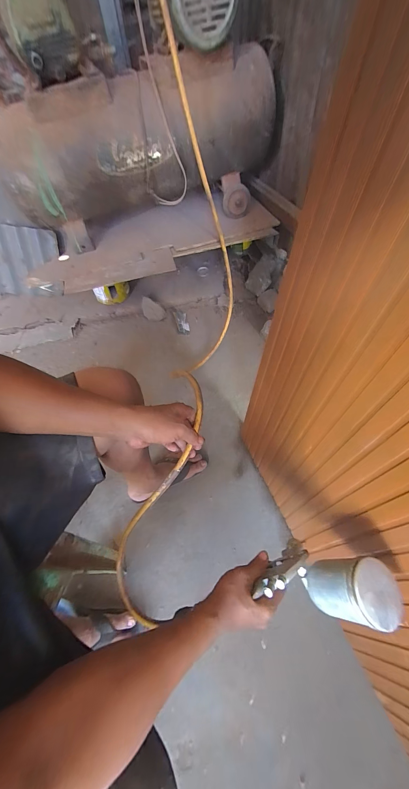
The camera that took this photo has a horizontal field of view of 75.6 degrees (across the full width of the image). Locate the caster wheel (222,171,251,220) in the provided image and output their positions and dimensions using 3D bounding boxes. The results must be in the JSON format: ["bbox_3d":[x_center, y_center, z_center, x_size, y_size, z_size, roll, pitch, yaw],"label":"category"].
[{"bbox_3d":[0.115,-0.720,0.966,0.106,0.125,0.078,2,57,9],"label":"caster wheel"}]

